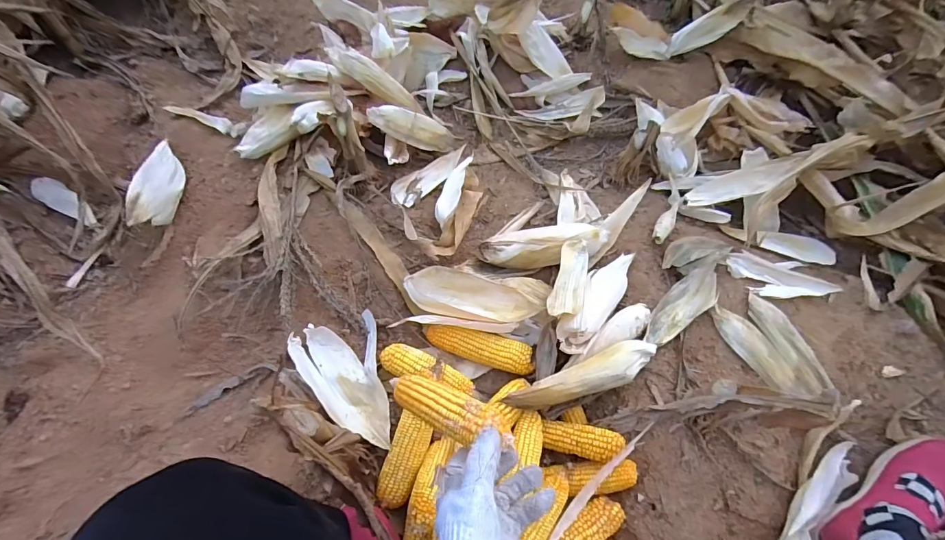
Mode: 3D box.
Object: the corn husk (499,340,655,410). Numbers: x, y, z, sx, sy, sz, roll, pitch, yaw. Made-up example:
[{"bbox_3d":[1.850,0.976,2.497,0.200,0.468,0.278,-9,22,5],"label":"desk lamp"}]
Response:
[{"bbox_3d":[0.172,0.168,0.651,0.243,0.063,0.060,-21,61,-15],"label":"corn husk"}]

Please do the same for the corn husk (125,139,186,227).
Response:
[{"bbox_3d":[-0.605,-0.162,0.824,0.053,0.078,0.223,-9,59,-8],"label":"corn husk"}]

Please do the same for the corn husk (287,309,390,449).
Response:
[{"bbox_3d":[-0.201,0.165,0.654,0.121,0.072,0.214,-11,59,-9],"label":"corn husk"}]

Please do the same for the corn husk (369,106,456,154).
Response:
[{"bbox_3d":[-0.117,-0.306,0.931,0.227,0.043,0.073,8,53,-39],"label":"corn husk"}]

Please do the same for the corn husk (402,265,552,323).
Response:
[{"bbox_3d":[0.007,0.049,0.759,0.245,0.054,0.104,7,58,2],"label":"corn husk"}]

